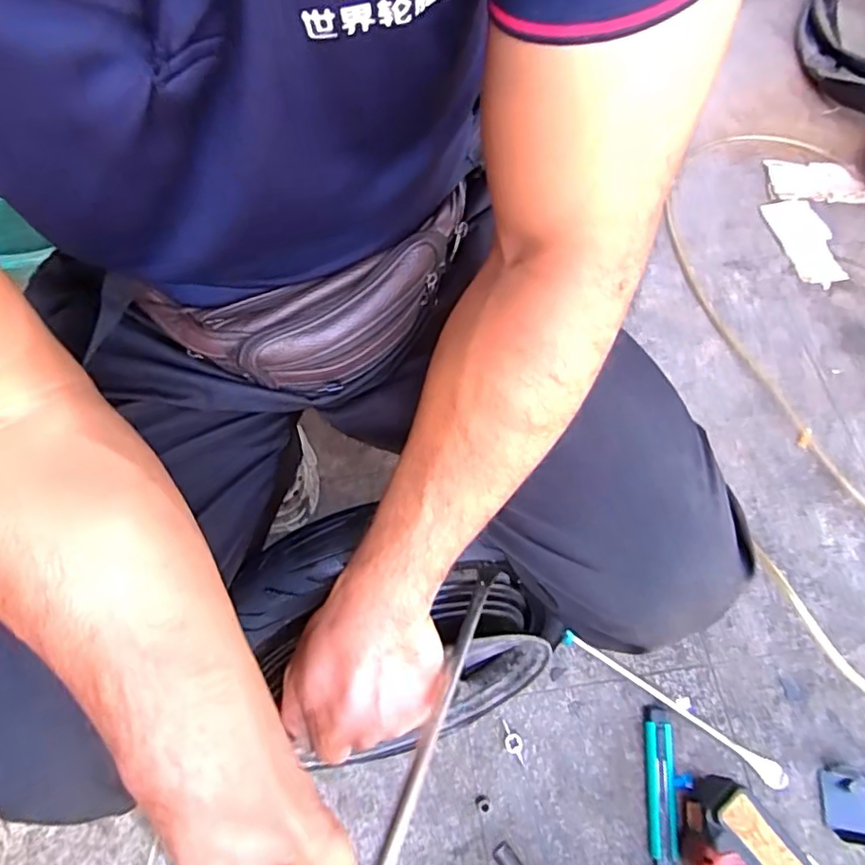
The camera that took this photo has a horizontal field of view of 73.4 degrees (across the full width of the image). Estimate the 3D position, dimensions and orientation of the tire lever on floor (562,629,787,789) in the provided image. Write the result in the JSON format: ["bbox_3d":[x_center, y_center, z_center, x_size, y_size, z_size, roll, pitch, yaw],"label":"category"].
[{"bbox_3d":[0.270,0.308,0.656,0.275,0.017,0.023,31,70,15],"label":"tire lever on floor"}]

